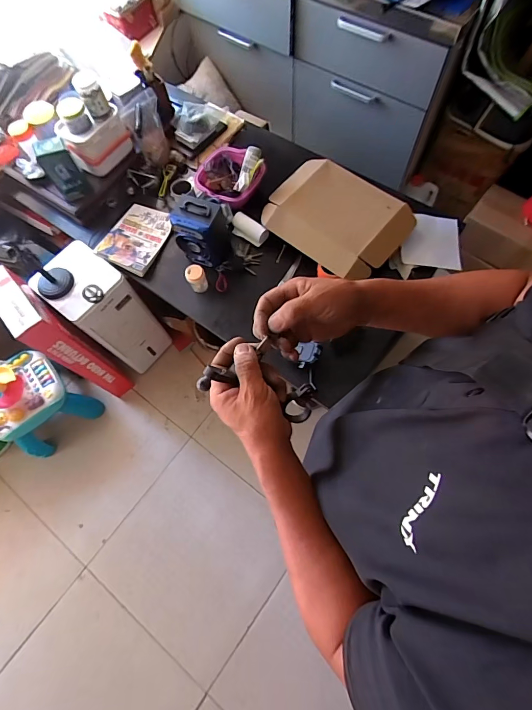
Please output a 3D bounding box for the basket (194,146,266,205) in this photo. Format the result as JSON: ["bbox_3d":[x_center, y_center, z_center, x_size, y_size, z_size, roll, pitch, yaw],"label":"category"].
[{"bbox_3d":[-0.127,-0.626,1.251,0.223,0.100,0.215,-1,69,2],"label":"basket"}]

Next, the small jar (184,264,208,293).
[{"bbox_3d":[-0.220,-0.240,1.151,0.061,0.087,0.057,-1,69,2],"label":"small jar"}]

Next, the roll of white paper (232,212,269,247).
[{"bbox_3d":[-0.056,-0.424,1.222,0.144,0.042,0.061,33,74,13],"label":"roll of white paper"}]

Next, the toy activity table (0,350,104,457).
[{"bbox_3d":[-0.906,0.172,1.394,0.310,0.412,0.282,-40,73,-12],"label":"toy activity table"}]

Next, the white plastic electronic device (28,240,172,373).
[{"bbox_3d":[-0.598,-0.147,1.413,0.258,0.543,0.223,34,74,14],"label":"white plastic electronic device"}]

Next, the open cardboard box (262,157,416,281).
[{"bbox_3d":[0.235,-0.452,1.182,0.428,0.109,0.328,35,74,14],"label":"open cardboard box"}]

